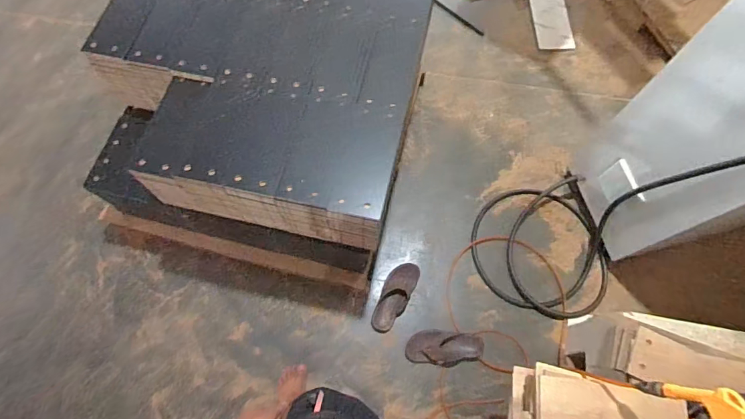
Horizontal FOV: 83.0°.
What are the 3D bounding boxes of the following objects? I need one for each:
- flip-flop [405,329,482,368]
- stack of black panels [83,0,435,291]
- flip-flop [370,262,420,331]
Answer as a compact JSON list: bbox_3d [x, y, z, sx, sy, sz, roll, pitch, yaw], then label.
[{"bbox_3d":[0.247,0.469,1.423,0.254,0.041,0.109,5,69,1],"label":"flip-flop"},{"bbox_3d":[-0.345,-0.352,1.438,0.943,0.607,0.914,15,69,5],"label":"stack of black panels"},{"bbox_3d":[0.079,0.303,1.485,0.100,0.040,0.261,26,71,9],"label":"flip-flop"}]

